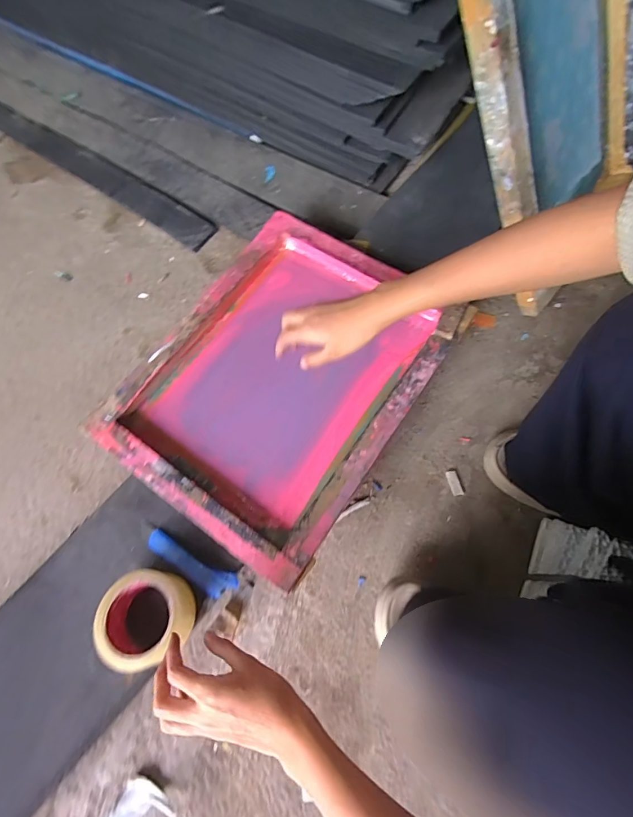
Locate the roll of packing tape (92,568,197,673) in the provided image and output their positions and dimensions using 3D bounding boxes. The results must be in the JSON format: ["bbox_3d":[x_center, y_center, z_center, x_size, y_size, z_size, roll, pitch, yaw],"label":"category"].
[{"bbox_3d":[-0.198,0.244,0.490,0.099,0.058,0.094,-1,69,2],"label":"roll of packing tape"}]

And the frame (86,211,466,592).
[{"bbox_3d":[-0.045,-0.049,0.615,0.352,0.063,0.451,33,73,14],"label":"frame"}]

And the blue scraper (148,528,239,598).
[{"bbox_3d":[-0.159,0.195,0.528,0.130,0.009,0.033,28,72,12],"label":"blue scraper"}]

